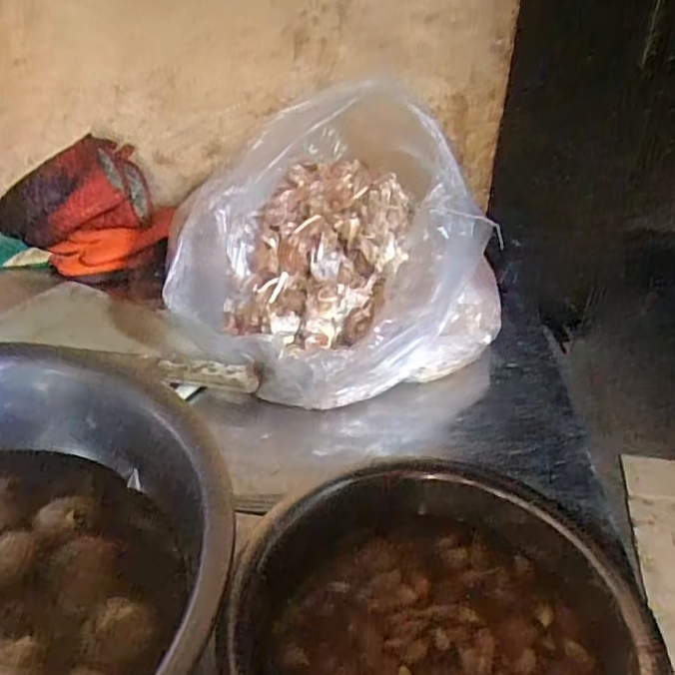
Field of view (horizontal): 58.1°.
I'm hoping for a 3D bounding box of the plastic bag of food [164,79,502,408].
[{"bbox_3d":[0.026,-0.105,0.767,0.348,0.305,0.337,15,35,20],"label":"plastic bag of food"}]

